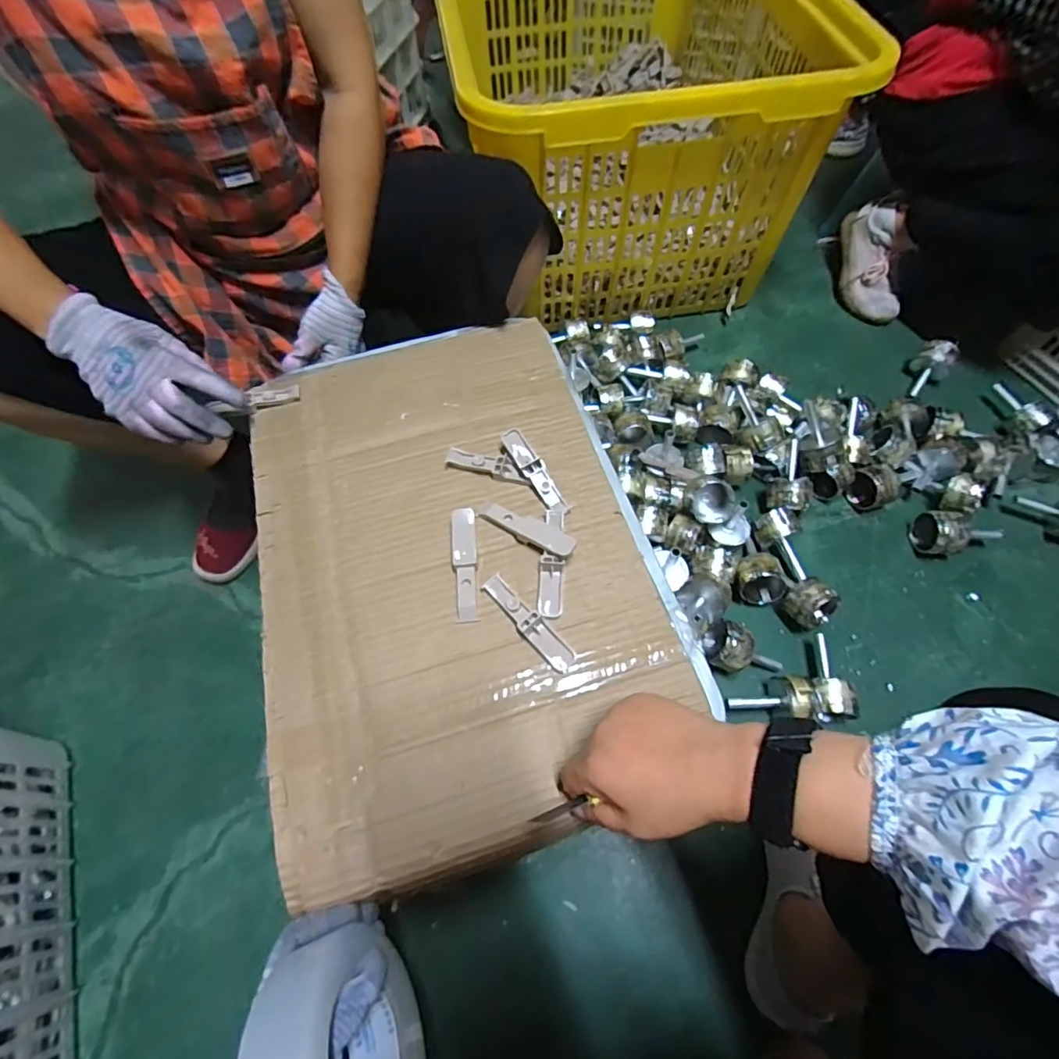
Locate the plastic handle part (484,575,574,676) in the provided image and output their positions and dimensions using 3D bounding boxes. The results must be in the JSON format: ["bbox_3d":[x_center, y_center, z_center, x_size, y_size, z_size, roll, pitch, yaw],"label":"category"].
[{"bbox_3d":[-0.001,0.077,0.434,0.021,0.011,0.098,-39,68,-16],"label":"plastic handle part"}]

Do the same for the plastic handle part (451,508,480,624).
[{"bbox_3d":[-0.055,0.030,0.454,0.022,0.007,0.100,-2,71,-13],"label":"plastic handle part"}]

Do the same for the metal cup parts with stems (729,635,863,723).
[{"bbox_3d":[0.323,0.199,0.668,0.154,0.066,0.105,-9,63,-2],"label":"metal cup parts with stems"}]

